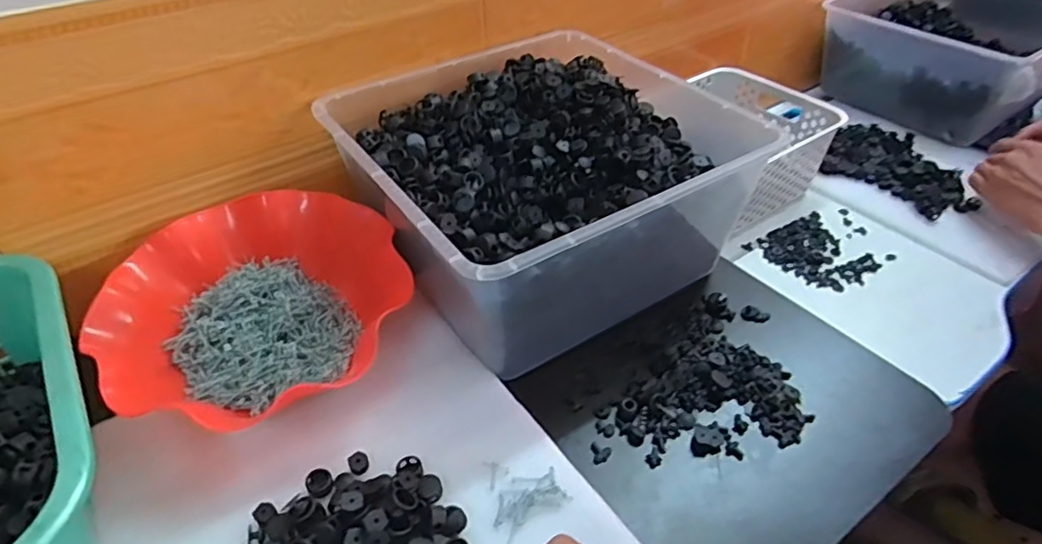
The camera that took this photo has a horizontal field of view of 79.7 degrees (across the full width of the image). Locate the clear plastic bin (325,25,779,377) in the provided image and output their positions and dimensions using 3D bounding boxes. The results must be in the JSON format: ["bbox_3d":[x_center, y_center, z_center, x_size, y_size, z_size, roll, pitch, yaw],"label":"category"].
[{"bbox_3d":[0.014,-0.078,0.567,0.298,0.141,0.298,-25,47,-25],"label":"clear plastic bin"}]

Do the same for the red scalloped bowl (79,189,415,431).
[{"bbox_3d":[-0.210,0.021,0.493,0.227,0.062,0.184,-16,45,-18],"label":"red scalloped bowl"}]

